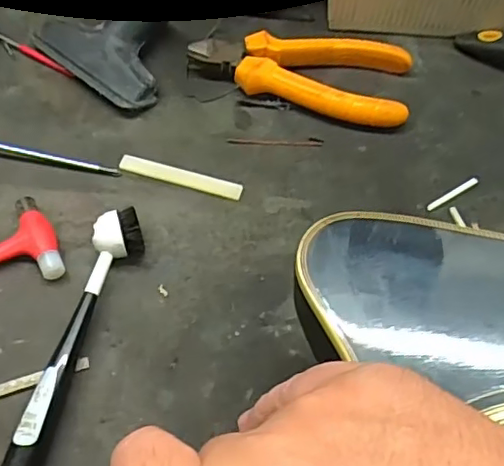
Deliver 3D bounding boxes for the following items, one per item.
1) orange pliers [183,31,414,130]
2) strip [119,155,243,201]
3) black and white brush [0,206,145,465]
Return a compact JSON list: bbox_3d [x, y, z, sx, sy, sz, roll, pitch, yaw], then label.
[{"bbox_3d":[0.033,-0.115,0.412,0.153,0.022,0.066,15,60,7],"label":"orange pliers"},{"bbox_3d":[-0.045,-0.037,0.373,0.080,0.004,0.012,15,60,7],"label":"strip"},{"bbox_3d":[-0.093,0.053,0.307,0.023,0.025,0.152,15,60,7],"label":"black and white brush"}]

